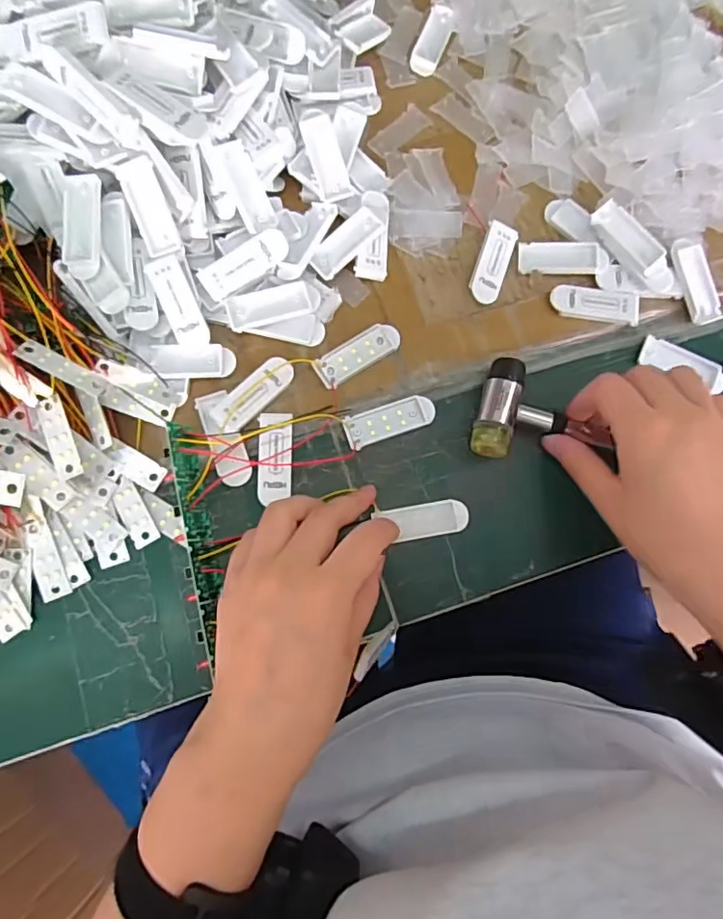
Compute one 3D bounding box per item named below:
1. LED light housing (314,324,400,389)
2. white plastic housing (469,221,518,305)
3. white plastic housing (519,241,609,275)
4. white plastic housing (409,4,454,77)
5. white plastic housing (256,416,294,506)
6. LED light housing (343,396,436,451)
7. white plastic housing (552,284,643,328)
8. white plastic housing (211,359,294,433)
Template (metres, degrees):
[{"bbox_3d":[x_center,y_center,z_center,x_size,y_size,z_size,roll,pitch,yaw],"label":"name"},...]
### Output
[{"bbox_3d":[-0.002,-0.067,0.346,0.056,0.006,0.020,-32,81,-8],"label":"LED light housing"},{"bbox_3d":[0.087,-0.130,0.362,0.021,0.008,0.055,20,78,2],"label":"white plastic housing"},{"bbox_3d":[0.135,-0.136,0.367,0.056,0.004,0.024,-1,81,7],"label":"white plastic housing"},{"bbox_3d":[0.052,-0.305,0.397,0.019,0.004,0.057,21,78,3],"label":"white plastic housing"},{"bbox_3d":[-0.052,-0.001,0.333,0.021,0.007,0.054,-1,78,-2],"label":"white plastic housing"},{"bbox_3d":[0.019,-0.024,0.343,0.057,0.004,0.021,-17,79,-6],"label":"LED light housing"},{"bbox_3d":[0.154,-0.102,0.359,0.057,0.007,0.021,8,78,0],"label":"white plastic housing"},{"bbox_3d":[-0.066,-0.042,0.335,0.021,0.008,0.054,43,80,7],"label":"white plastic housing"}]

